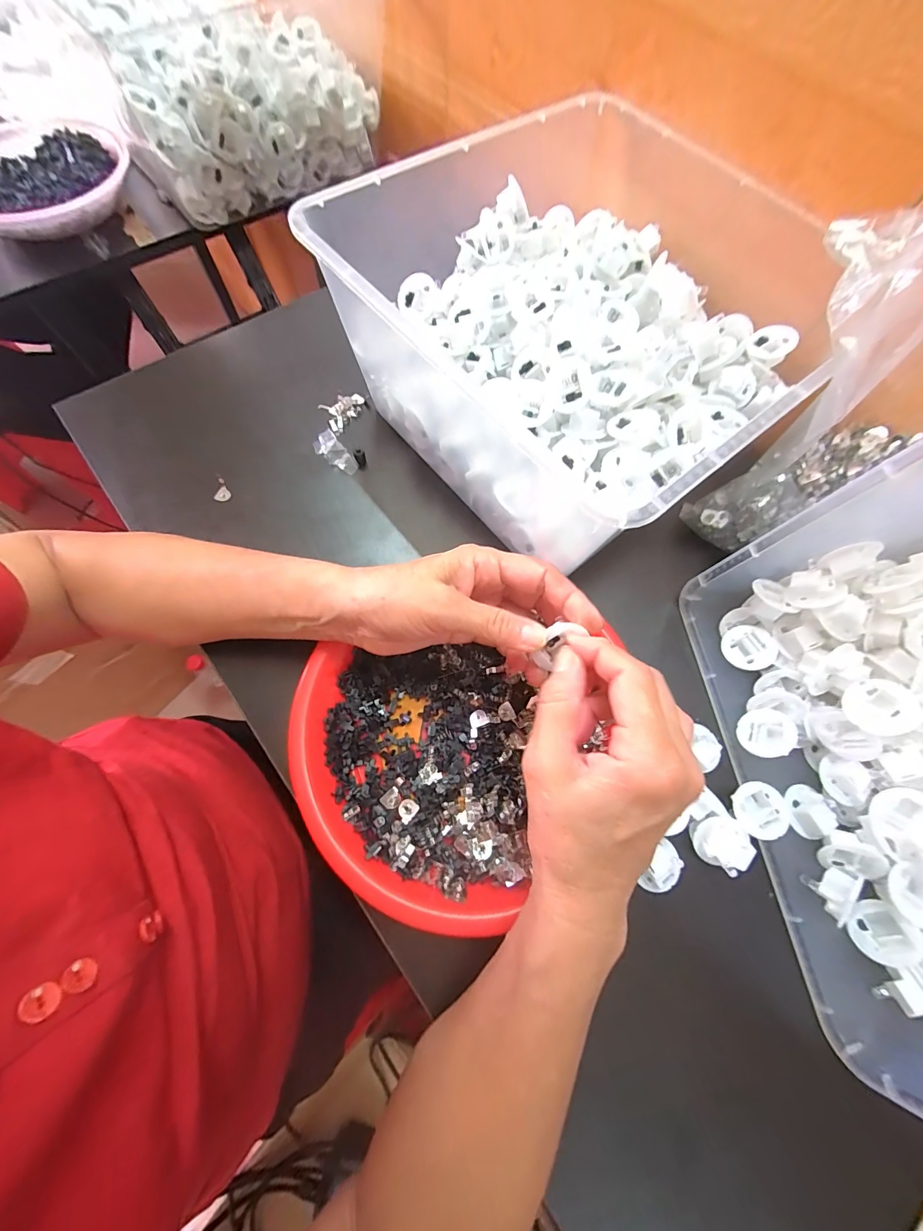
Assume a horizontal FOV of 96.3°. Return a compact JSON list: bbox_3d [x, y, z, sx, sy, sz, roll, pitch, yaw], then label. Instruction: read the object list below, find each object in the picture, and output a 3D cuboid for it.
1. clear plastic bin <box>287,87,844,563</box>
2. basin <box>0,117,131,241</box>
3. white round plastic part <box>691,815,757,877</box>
[{"bbox_3d":[0.086,-0.223,0.323,0.313,0.123,0.295,-35,75,-13],"label":"clear plastic bin"},{"bbox_3d":[-0.445,-0.455,0.438,0.172,0.047,0.183,1,70,-2],"label":"basin"},{"bbox_3d":[0.165,0.145,0.263,0.027,0.020,0.030,-15,71,-7],"label":"white round plastic part"}]

